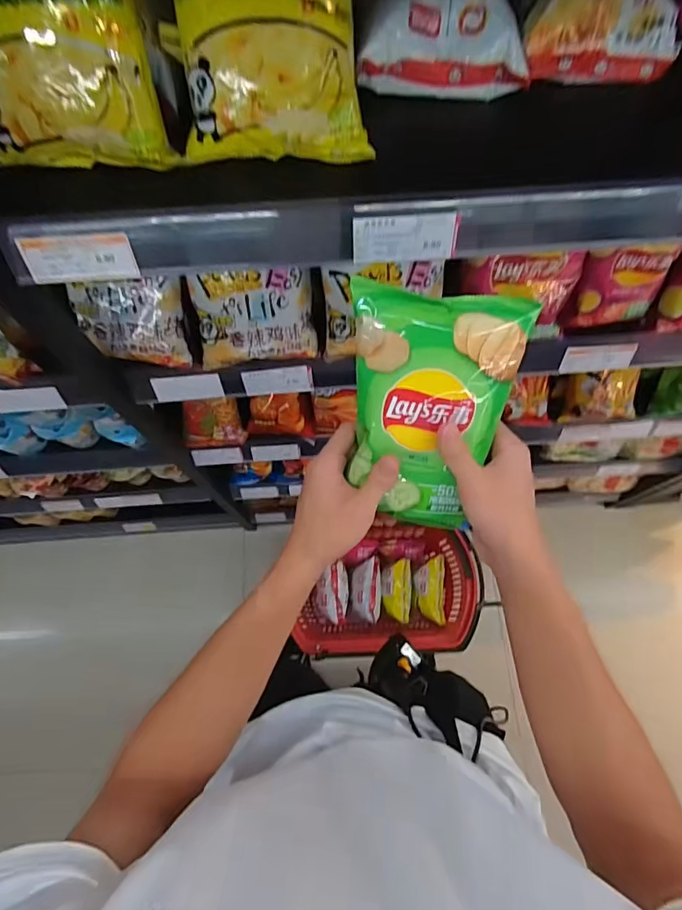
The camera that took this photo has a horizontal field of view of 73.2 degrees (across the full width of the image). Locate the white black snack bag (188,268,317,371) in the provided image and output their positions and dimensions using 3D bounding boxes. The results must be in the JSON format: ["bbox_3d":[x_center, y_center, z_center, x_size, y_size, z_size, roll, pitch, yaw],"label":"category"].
[{"bbox_3d":[-0.109,-0.176,0.579,0.145,0.122,0.055,-5,41,0],"label":"white black snack bag"}]

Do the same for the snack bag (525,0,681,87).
[{"bbox_3d":[0.237,-0.391,0.421,0.136,0.068,0.052,-3,70,0],"label":"snack bag"}]

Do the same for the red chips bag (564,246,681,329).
[{"bbox_3d":[0.344,-0.214,0.570,0.105,0.104,0.045,1,51,5],"label":"red chips bag"}]

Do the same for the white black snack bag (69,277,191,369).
[{"bbox_3d":[-0.265,-0.175,0.593,0.132,0.050,0.110,3,115,-5],"label":"white black snack bag"}]

